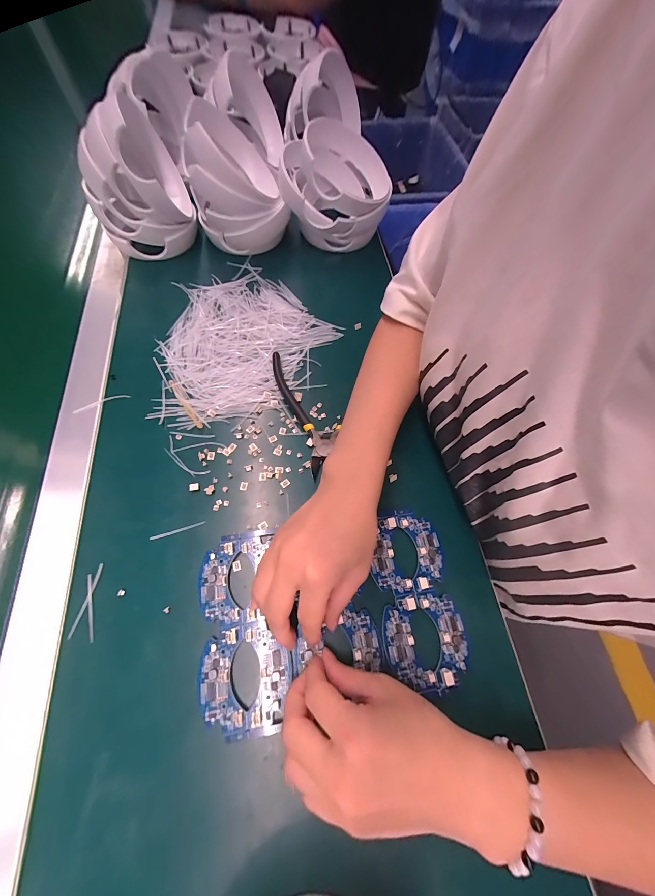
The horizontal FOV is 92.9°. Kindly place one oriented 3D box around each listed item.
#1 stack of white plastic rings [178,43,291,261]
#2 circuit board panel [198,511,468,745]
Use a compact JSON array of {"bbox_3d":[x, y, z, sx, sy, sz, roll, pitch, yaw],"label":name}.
[{"bbox_3d":[-0.112,-0.341,0.389,0.109,0.111,0.143,-11,67,-7],"label":"stack of white plastic rings"},{"bbox_3d":[0.003,0.128,0.249,0.200,0.009,0.135,-6,67,-5],"label":"circuit board panel"}]

